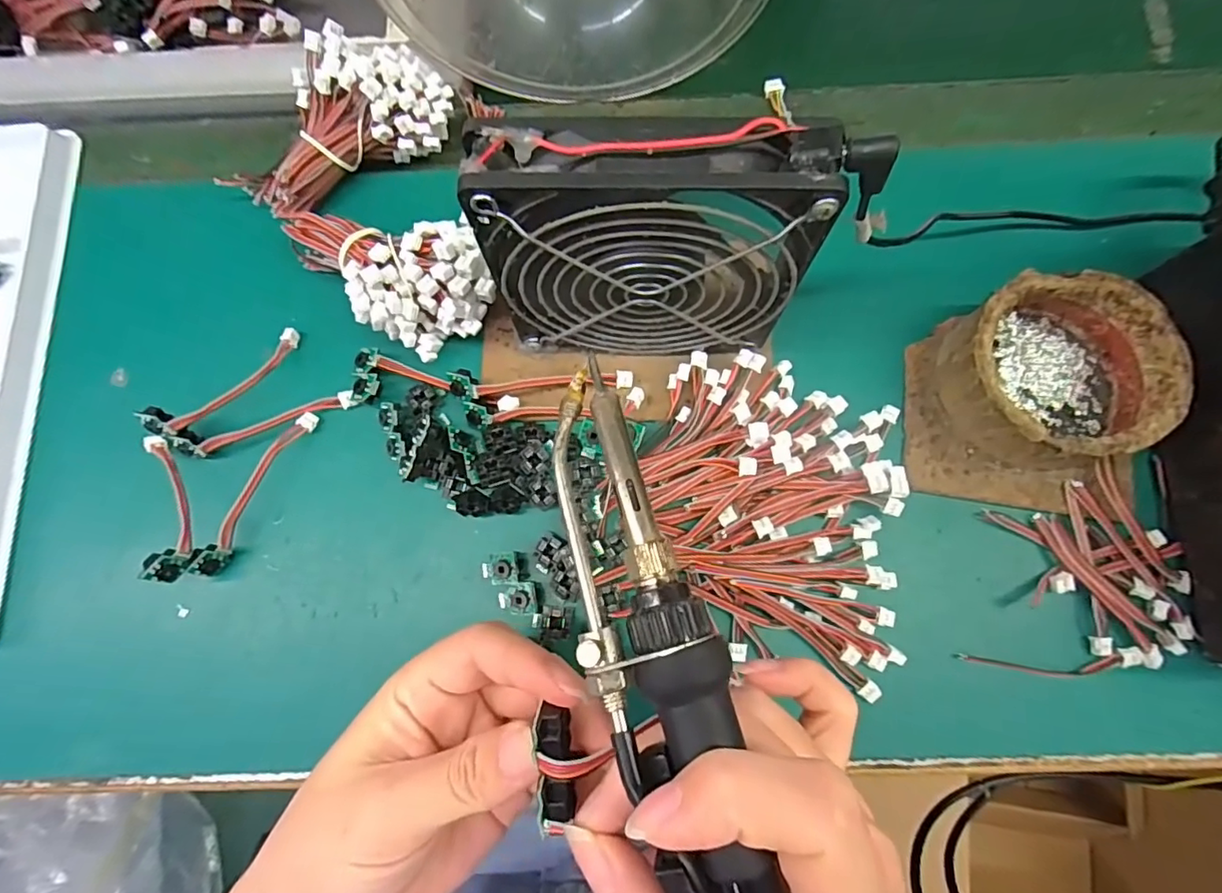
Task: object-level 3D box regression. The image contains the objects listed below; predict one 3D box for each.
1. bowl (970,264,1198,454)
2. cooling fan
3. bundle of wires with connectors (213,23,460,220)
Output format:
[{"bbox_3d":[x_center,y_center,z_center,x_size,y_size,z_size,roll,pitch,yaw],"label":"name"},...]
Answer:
[{"bbox_3d":[0.200,-0.034,0.253,0.079,0.041,0.081,0,78,1],"label":"bowl"},{"bbox_3d":[0.018,-0.072,0.222,0.123,0.125,0.030,0,78,2],"label":"cooling fan"},{"bbox_3d":[-0.145,-0.162,0.290,0.122,0.043,0.052,-30,79,9],"label":"bundle of wires with connectors"}]

